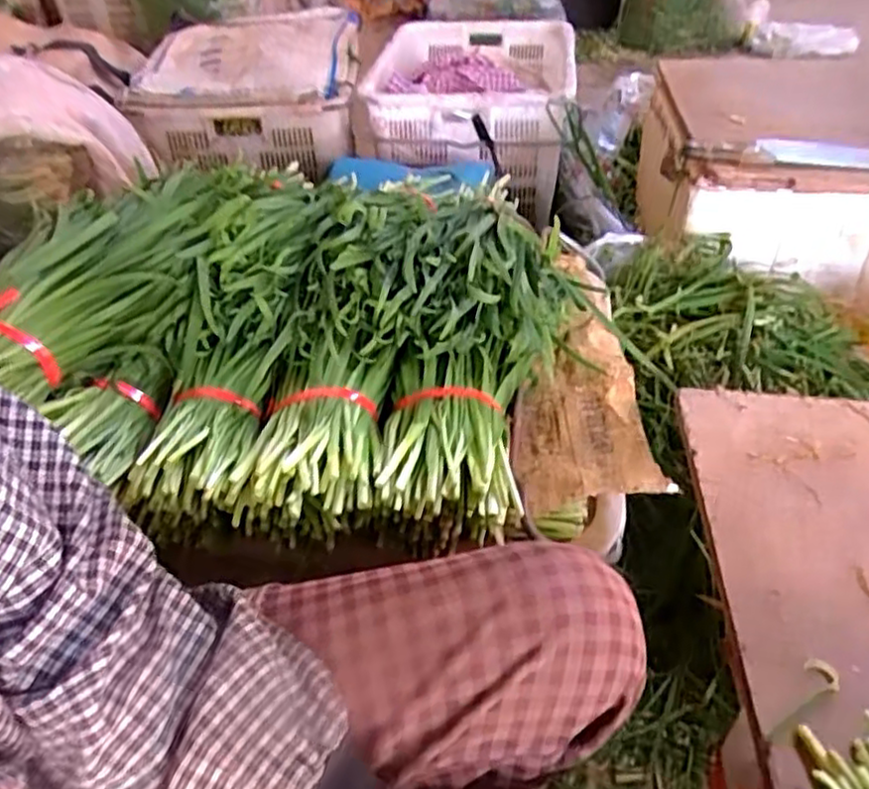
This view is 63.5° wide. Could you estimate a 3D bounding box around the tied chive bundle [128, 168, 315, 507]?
[{"bbox_3d":[-0.177,-0.085,0.626,0.110,0.061,0.399,-1,51,1],"label":"tied chive bundle"}]

